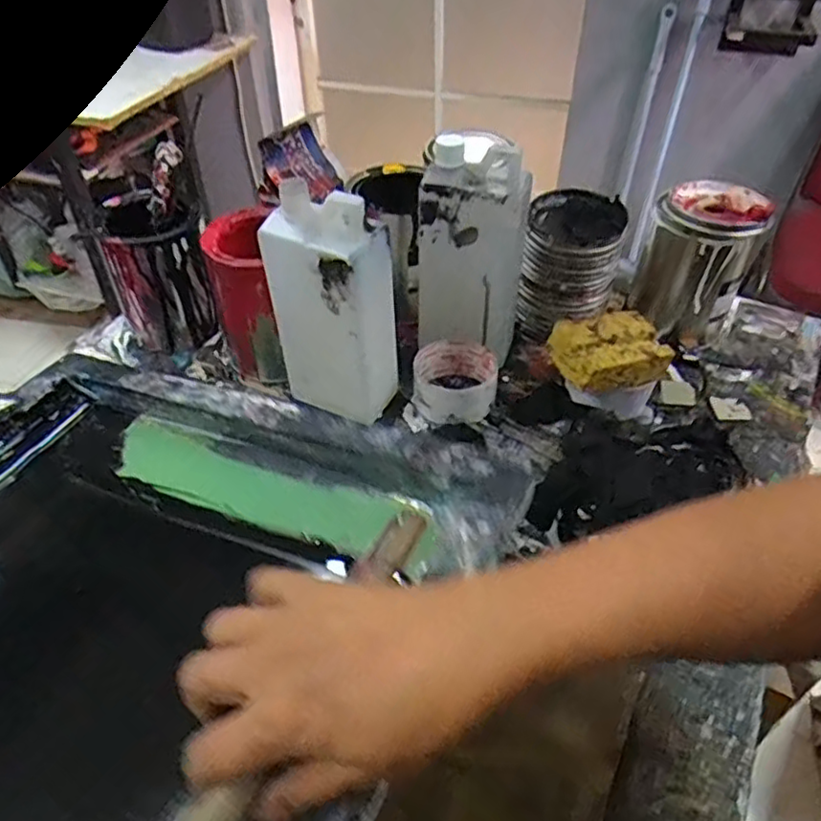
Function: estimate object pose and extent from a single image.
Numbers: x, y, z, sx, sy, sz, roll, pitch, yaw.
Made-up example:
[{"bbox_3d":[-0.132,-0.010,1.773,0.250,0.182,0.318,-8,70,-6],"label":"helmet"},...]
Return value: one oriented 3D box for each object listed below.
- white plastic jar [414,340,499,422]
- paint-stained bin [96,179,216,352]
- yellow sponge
[{"bbox_3d":[0.044,-0.026,0.650,0.079,0.049,0.085,0,46,0],"label":"white plastic jar"},{"bbox_3d":[-0.270,-0.154,0.722,0.099,0.149,0.096,-14,47,-13],"label":"paint-stained bin"},{"bbox_3d":[0.187,-0.058,0.616,0.095,0.039,0.070,-12,47,-12],"label":"yellow sponge"}]

